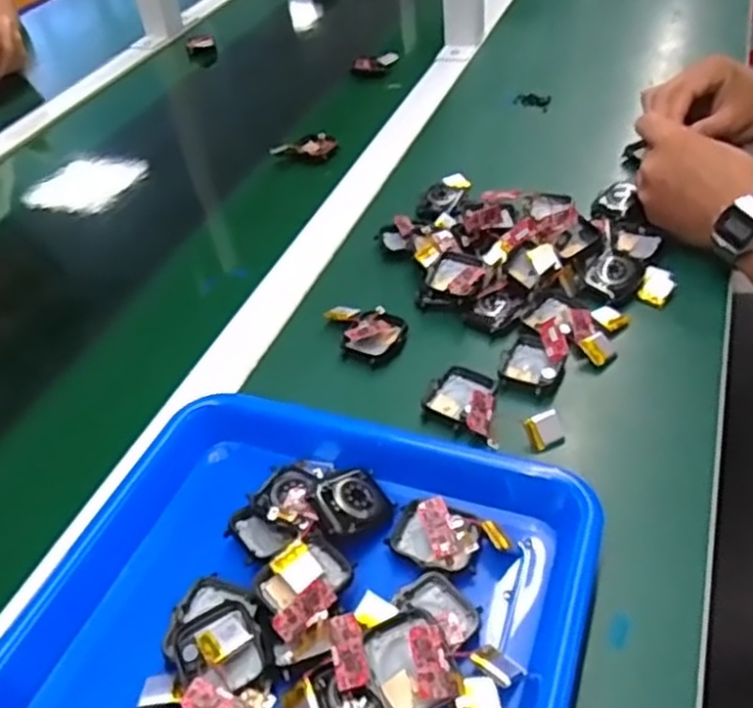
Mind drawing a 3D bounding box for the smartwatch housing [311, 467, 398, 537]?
[{"bbox_3d":[-0.013,0.079,0.397,0.042,0.010,0.036,-19,70,-38],"label":"smartwatch housing"}]

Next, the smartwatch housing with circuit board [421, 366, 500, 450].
[{"bbox_3d":[0.059,0.027,0.466,0.054,0.010,0.046,22,50,28],"label":"smartwatch housing with circuit board"}]

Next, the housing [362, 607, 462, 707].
[{"bbox_3d":[0.014,0.134,0.328,0.035,0.012,0.042,-21,44,-14],"label":"housing"}]

